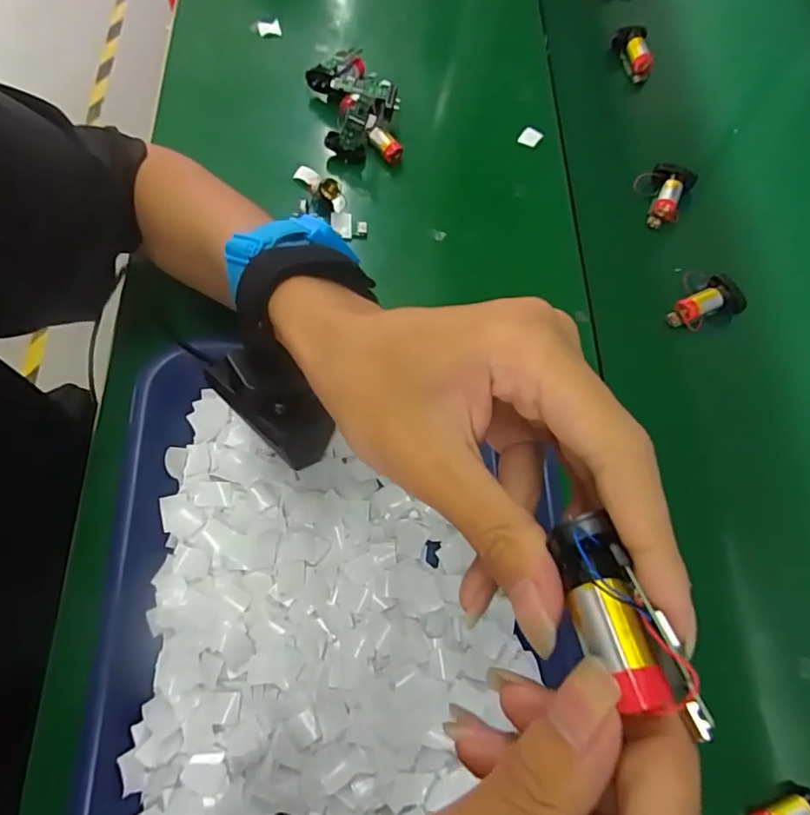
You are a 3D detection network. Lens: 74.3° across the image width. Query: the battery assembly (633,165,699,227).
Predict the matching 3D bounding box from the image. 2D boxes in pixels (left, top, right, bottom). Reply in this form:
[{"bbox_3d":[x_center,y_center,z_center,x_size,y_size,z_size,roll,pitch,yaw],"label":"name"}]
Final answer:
[{"bbox_3d":[0.205,-0.171,0.431,0.040,0.028,0.041,25,72,9],"label":"battery assembly"}]

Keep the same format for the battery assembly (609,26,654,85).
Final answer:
[{"bbox_3d":[0.205,-0.318,0.483,0.030,0.022,0.044,-5,70,-1],"label":"battery assembly"}]

